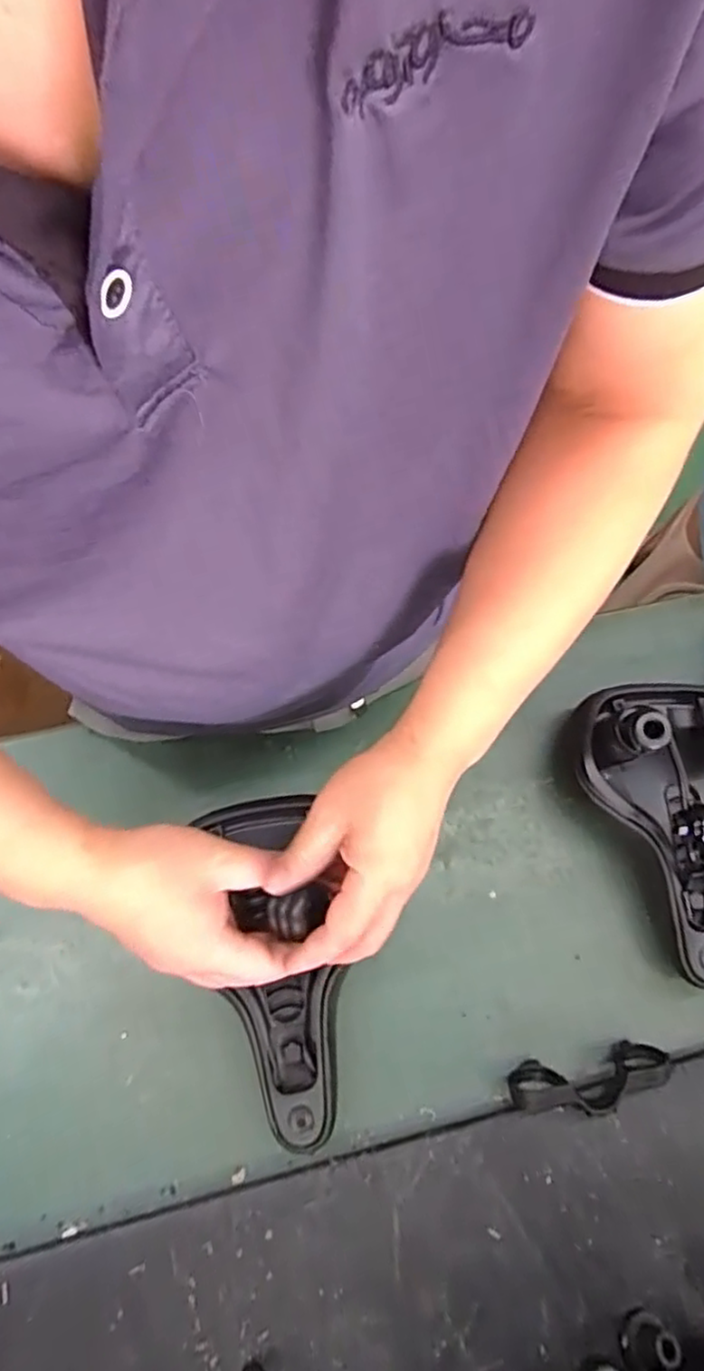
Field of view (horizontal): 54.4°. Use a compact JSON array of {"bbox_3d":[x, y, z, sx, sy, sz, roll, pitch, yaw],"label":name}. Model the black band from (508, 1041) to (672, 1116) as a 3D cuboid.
[{"bbox_3d":[0.185,0.307,0.531,0.126,0.025,0.040,-8,68,-6],"label":"black band"}]

